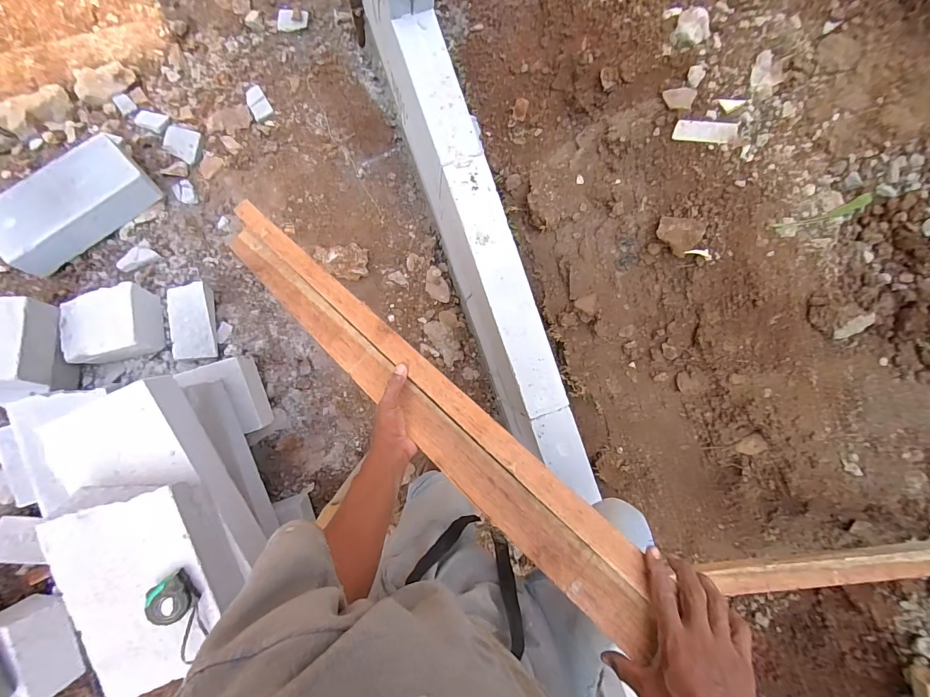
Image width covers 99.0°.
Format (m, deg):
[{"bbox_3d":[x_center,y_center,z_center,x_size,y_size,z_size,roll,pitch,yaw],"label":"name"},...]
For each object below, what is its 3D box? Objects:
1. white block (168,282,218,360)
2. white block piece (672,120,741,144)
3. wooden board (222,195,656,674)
[{"bbox_3d":[-0.755,-0.090,1.105,0.097,0.073,0.166,-5,95,-11],"label":"white block"},{"bbox_3d":[0.566,-0.510,0.934,0.134,0.018,0.043,14,85,17],"label":"white block piece"},{"bbox_3d":[-0.113,0.032,0.587,0.872,0.026,0.108,39,99,23],"label":"wooden board"}]

